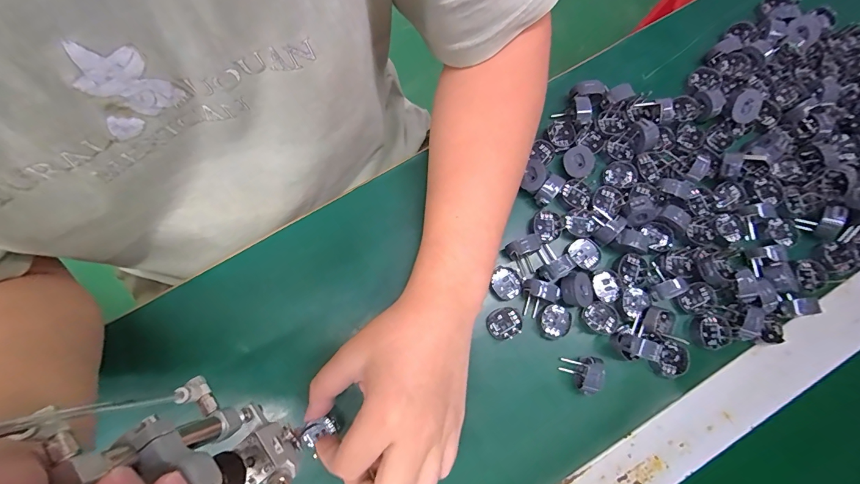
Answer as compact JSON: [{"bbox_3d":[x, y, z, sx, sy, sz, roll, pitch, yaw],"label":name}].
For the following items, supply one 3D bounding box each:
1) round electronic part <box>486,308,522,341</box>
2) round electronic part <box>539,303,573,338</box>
[{"bbox_3d":[0.062,0.069,0.321,0.026,0.012,0.026,0,77,0],"label":"round electronic part"},{"bbox_3d":[0.106,0.066,0.321,0.025,0.012,0.027,0,77,0],"label":"round electronic part"}]

